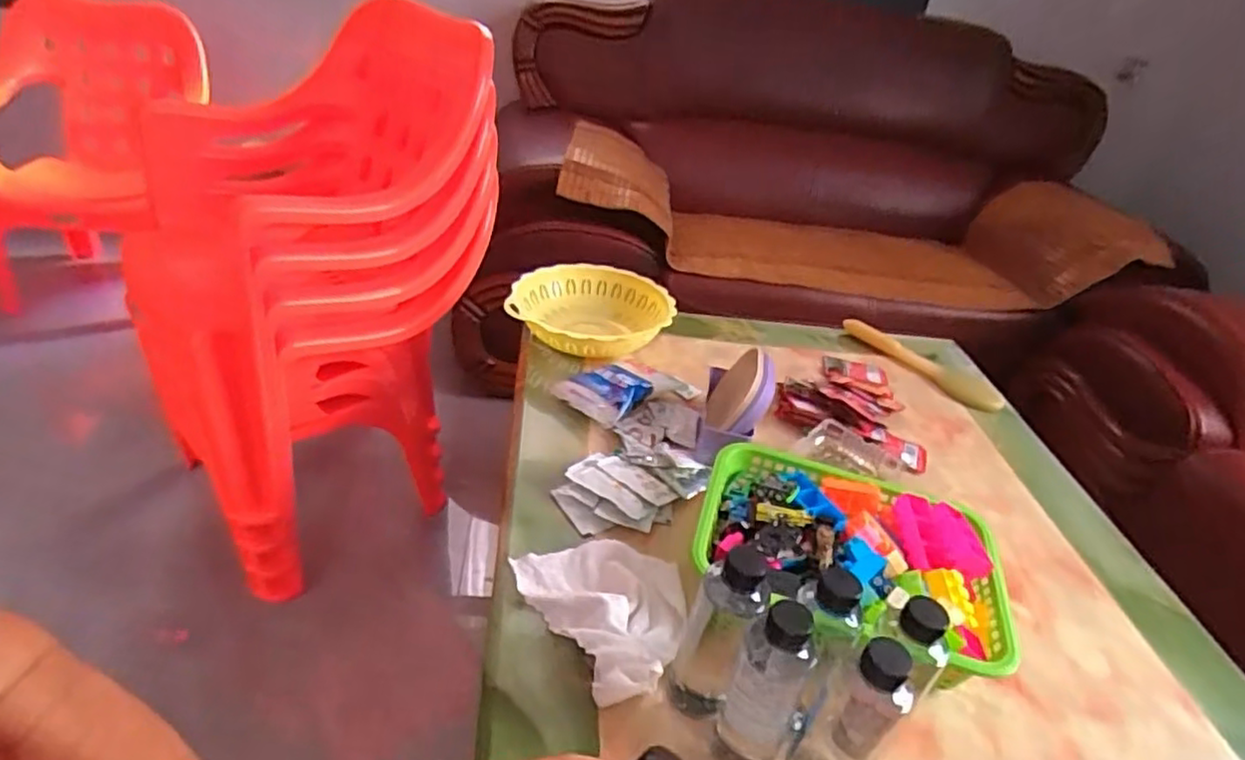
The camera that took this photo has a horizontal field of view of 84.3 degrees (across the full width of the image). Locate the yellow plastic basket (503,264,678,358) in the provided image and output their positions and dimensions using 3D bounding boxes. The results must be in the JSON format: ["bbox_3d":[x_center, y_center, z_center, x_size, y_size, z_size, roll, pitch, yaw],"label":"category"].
[{"bbox_3d":[-0.048,-0.096,1.083,0.238,0.077,0.238,11,34,2],"label":"yellow plastic basket"}]

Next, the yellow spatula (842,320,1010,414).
[{"bbox_3d":[0.507,-0.033,1.163,0.072,0.013,0.281,-15,41,-32],"label":"yellow spatula"}]

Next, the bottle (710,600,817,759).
[{"bbox_3d":[0.113,0.237,0.533,0.055,0.171,0.060,21,35,19],"label":"bottle"}]

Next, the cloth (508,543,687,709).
[{"bbox_3d":[-0.002,0.211,0.660,0.146,0.032,0.191,-14,39,-29],"label":"cloth"}]

